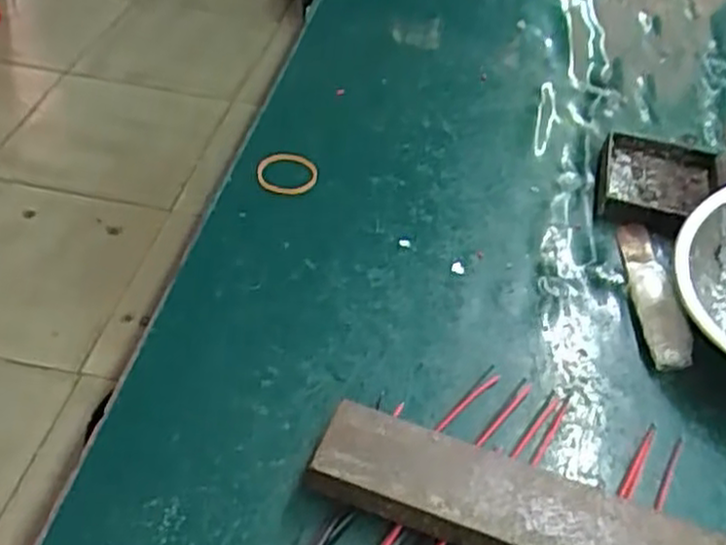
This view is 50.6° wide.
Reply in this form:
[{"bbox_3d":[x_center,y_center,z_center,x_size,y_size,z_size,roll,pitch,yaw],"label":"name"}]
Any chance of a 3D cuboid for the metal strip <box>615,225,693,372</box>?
[{"bbox_3d":[0.146,0.007,0.387,0.022,0.011,0.101,7,45,1],"label":"metal strip"}]

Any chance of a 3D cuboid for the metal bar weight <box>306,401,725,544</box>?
[{"bbox_3d":[0.079,0.096,0.279,0.195,0.021,0.037,18,46,12],"label":"metal bar weight"}]

